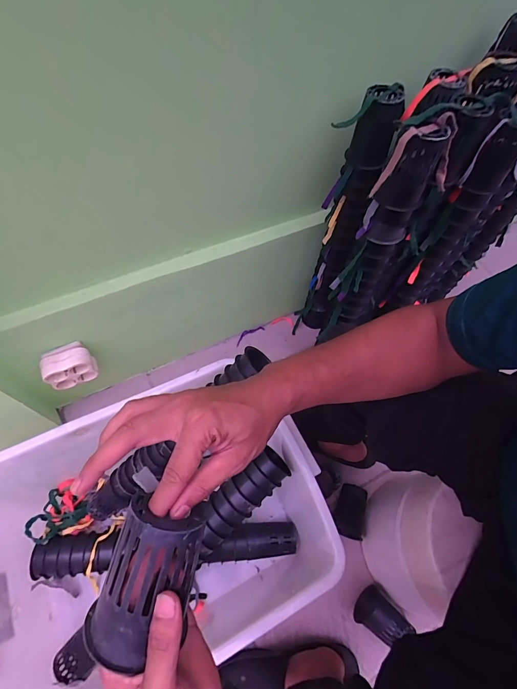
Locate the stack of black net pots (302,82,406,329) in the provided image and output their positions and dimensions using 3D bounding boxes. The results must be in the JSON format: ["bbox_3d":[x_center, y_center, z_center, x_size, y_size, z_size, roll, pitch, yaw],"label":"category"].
[{"bbox_3d":[0.190,-0.237,0.798,0.097,0.603,0.094,16,62,4],"label":"stack of black net pots"}]

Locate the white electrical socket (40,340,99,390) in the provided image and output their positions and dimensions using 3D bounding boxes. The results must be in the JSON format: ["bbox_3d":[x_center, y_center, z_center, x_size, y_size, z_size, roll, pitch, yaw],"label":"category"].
[{"bbox_3d":[-0.409,0.046,0.737,0.094,0.088,0.056,-22,65,-15],"label":"white electrical socket"}]

